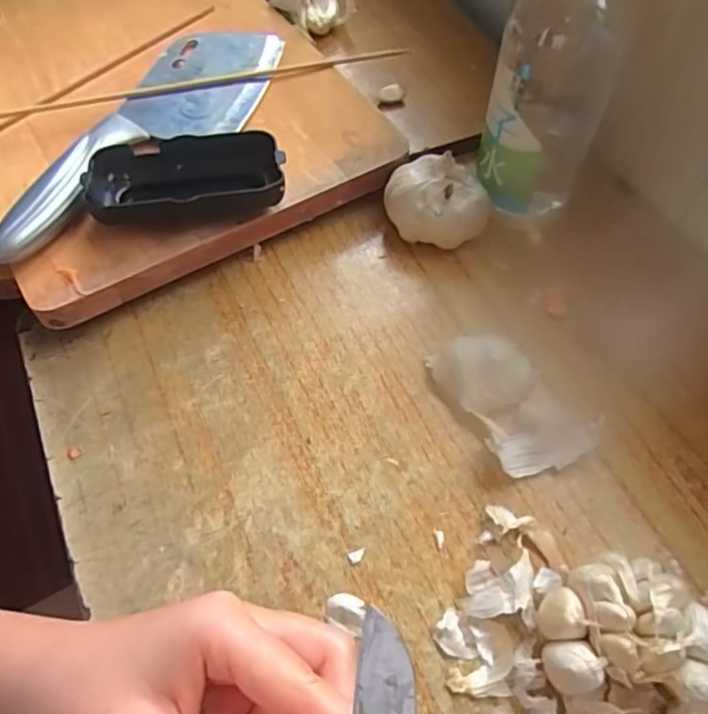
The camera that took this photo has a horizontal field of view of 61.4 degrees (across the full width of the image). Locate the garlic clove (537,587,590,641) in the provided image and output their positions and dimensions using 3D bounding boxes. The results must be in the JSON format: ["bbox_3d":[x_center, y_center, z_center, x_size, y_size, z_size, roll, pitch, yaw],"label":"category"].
[{"bbox_3d":[0.083,0.106,0.243,0.016,0.022,0.019,-7,59,-2],"label":"garlic clove"}]

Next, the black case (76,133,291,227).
[{"bbox_3d":[-0.091,-0.097,0.328,0.104,0.024,0.052,-7,59,-2],"label":"black case"}]

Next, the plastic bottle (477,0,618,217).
[{"bbox_3d":[0.105,-0.148,0.314,0.058,0.159,0.047,17,61,12],"label":"plastic bottle"}]

